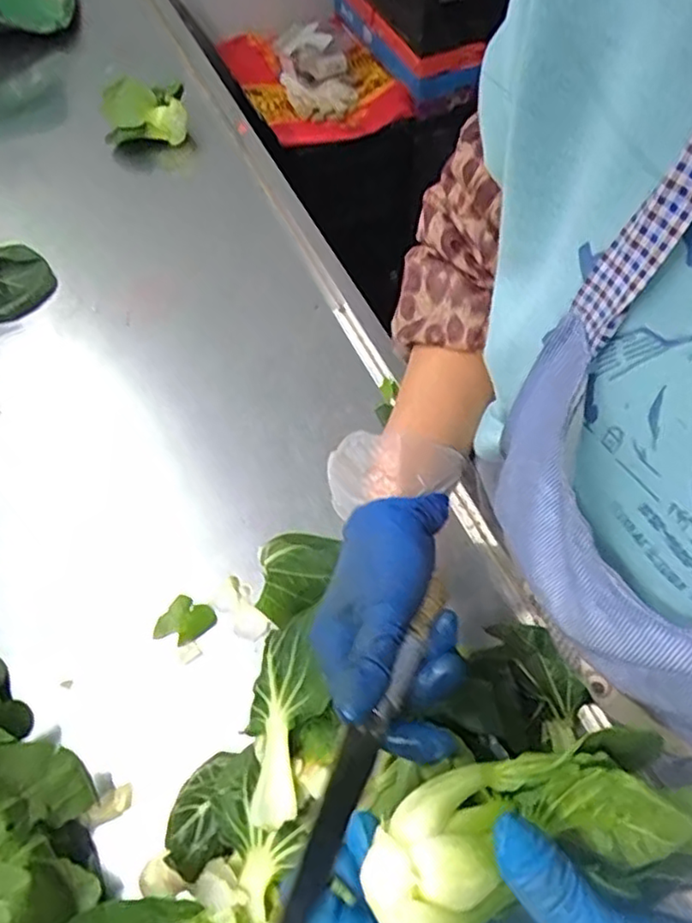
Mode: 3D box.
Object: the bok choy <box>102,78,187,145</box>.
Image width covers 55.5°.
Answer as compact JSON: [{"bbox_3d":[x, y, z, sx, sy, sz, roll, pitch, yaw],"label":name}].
[{"bbox_3d":[-0.256,-0.434,0.818,0.105,0.065,0.122,-37,49,-19],"label":"bok choy"}]

